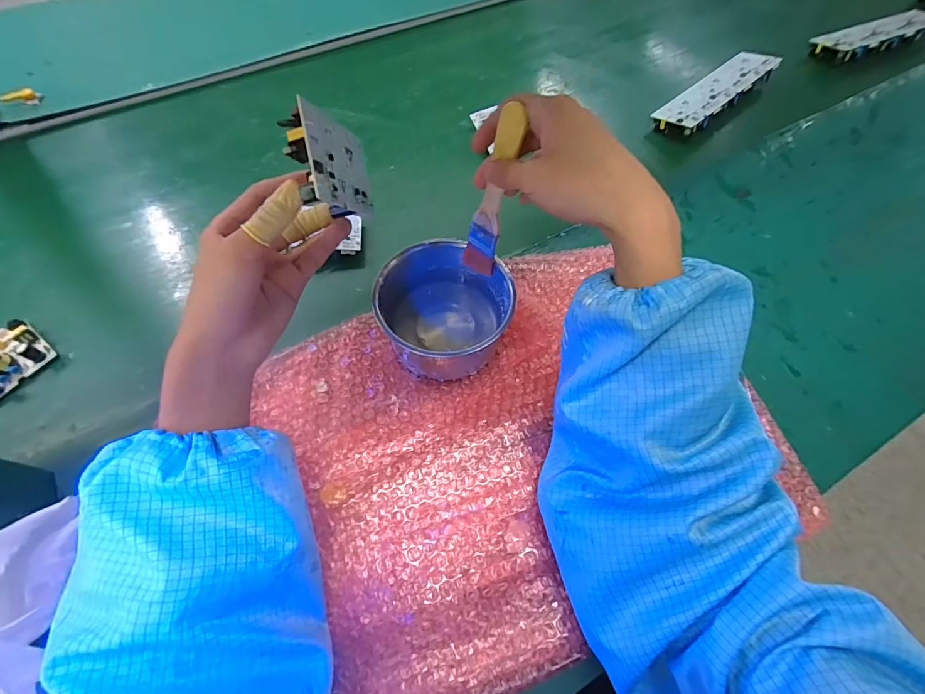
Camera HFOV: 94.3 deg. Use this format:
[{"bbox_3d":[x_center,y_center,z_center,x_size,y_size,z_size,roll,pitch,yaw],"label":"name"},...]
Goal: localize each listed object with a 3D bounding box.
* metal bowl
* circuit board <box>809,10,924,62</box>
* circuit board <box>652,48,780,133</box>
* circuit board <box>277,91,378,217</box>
[{"bbox_3d":[-0.020,-0.031,0.398,0.110,0.061,0.110,1,63,-1],"label":"metal bowl"},{"bbox_3d":[0.678,-0.508,0.694,0.235,0.021,0.053,-17,63,-10],"label":"circuit board"},{"bbox_3d":[0.371,-0.374,0.625,0.242,0.026,0.066,-39,70,-19],"label":"circuit board"},{"bbox_3d":[-0.092,-0.127,0.302,0.016,0.082,0.063,-8,96,16],"label":"circuit board"}]

